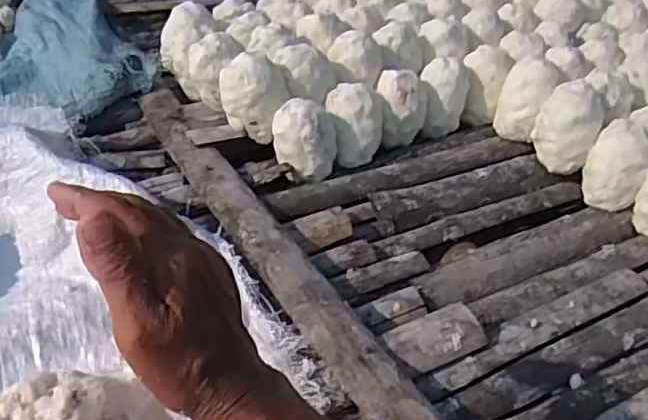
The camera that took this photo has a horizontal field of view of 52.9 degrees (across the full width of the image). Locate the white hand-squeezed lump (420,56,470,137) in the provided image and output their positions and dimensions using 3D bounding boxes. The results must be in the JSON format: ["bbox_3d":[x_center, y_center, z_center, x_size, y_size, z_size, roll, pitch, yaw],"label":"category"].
[{"bbox_3d":[0.175,-0.169,0.942,0.070,0.084,0.074,3,43,-1],"label":"white hand-squeezed lump"}]

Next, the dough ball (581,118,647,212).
[{"bbox_3d":[0.376,-0.060,0.841,0.071,0.095,0.076,24,47,21],"label":"dough ball"}]

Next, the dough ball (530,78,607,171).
[{"bbox_3d":[0.325,-0.112,0.871,0.081,0.095,0.077,21,46,17],"label":"dough ball"}]

